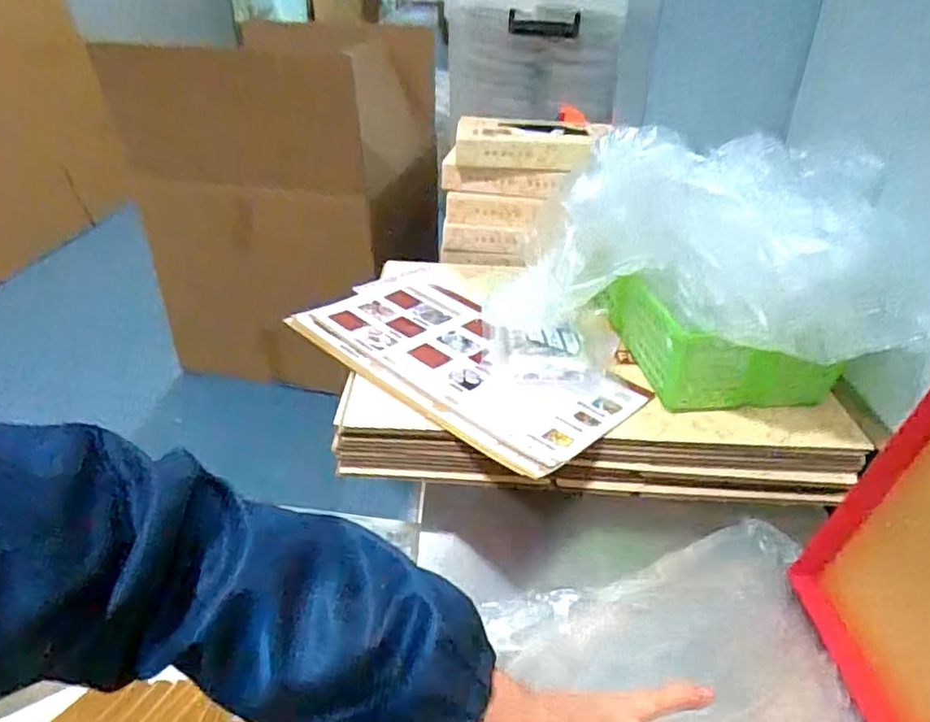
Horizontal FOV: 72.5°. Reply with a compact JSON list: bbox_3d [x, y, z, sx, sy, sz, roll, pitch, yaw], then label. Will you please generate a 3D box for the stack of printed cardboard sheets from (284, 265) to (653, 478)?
[{"bbox_3d":[0.007,-0.027,0.770,0.403,0.031,0.266,27,40,34],"label":"stack of printed cardboard sheets"}]

